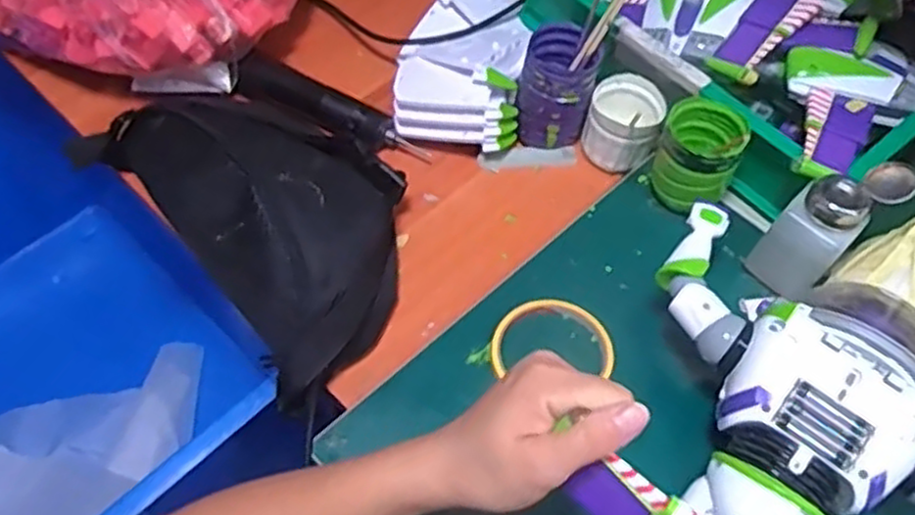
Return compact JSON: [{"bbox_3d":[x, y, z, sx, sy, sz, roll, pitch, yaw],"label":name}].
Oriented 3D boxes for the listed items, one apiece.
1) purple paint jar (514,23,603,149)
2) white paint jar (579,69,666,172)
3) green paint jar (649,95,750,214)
[{"bbox_3d":[0.087,-0.146,0.657,0.064,0.093,0.064,1,57,-1],"label":"purple paint jar"},{"bbox_3d":[0.148,-0.119,0.661,0.063,0.054,0.067,1,57,-1],"label":"white paint jar"},{"bbox_3d":[0.195,-0.081,0.609,0.065,0.085,0.060,1,57,-1],"label":"green paint jar"}]

